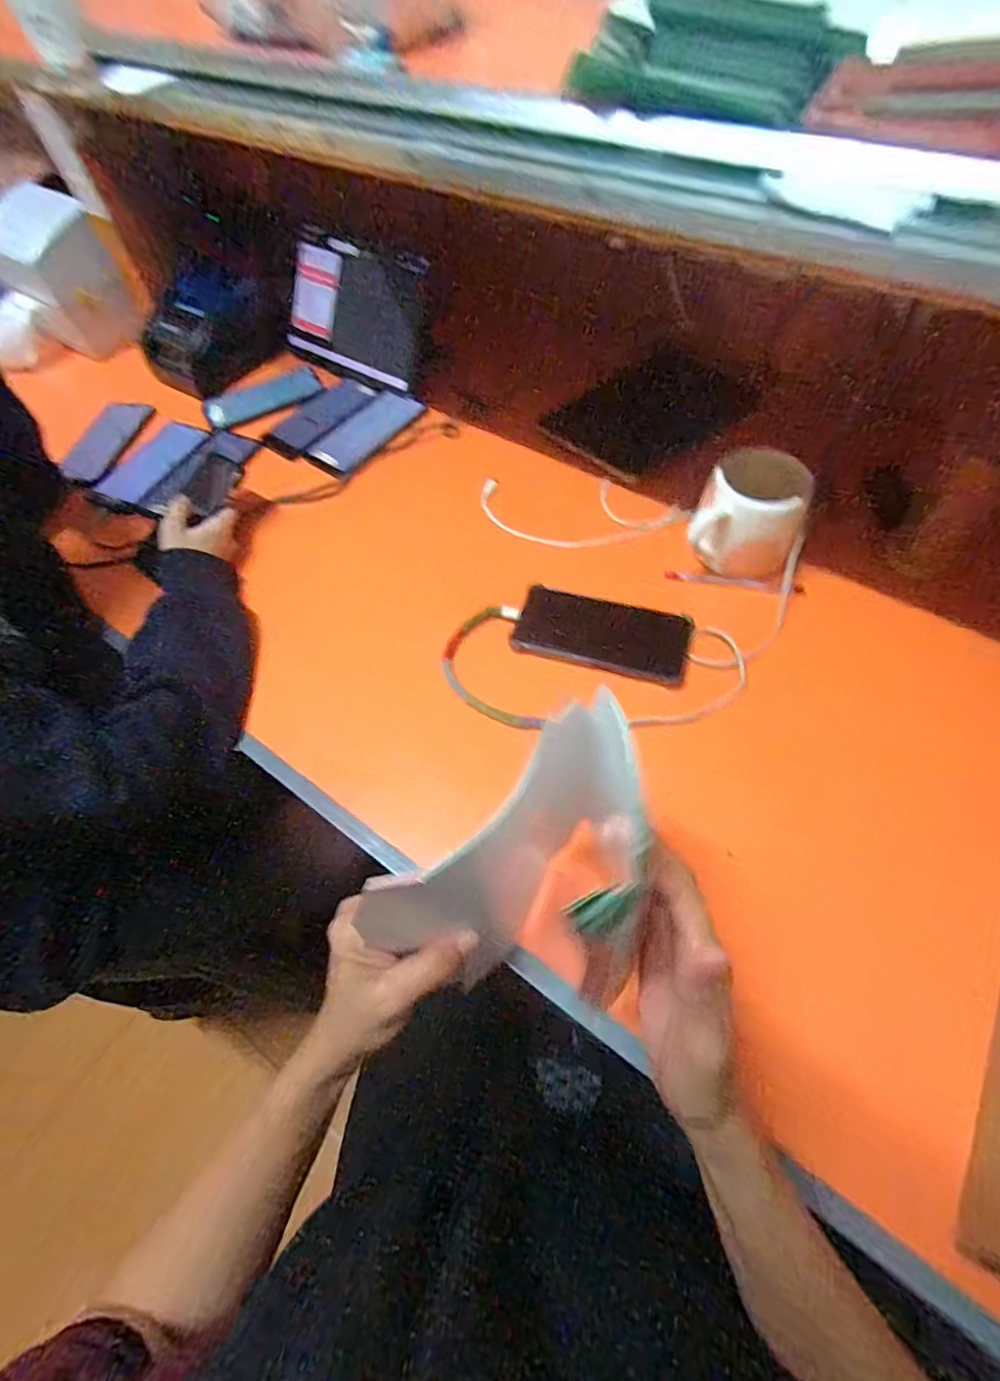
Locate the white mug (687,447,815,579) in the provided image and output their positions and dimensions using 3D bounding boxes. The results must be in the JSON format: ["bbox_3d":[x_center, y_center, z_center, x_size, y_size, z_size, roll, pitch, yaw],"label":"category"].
[{"bbox_3d":[0.246,-0.178,0.562,0.098,0.098,0.125,19,62,15],"label":"white mug"}]

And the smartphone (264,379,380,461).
[{"bbox_3d":[-0.239,-0.369,0.769,0.069,0.015,0.159,30,65,20],"label":"smartphone"}]

